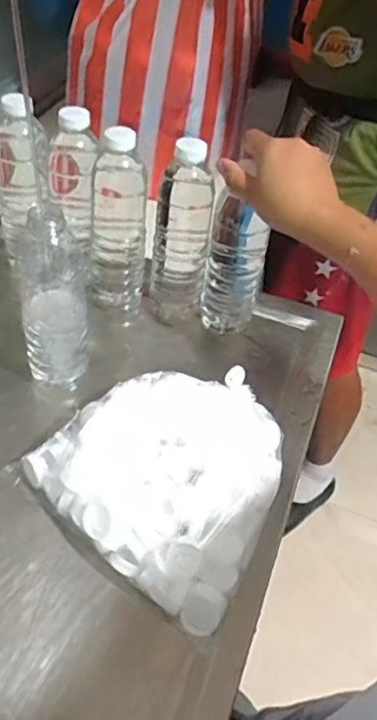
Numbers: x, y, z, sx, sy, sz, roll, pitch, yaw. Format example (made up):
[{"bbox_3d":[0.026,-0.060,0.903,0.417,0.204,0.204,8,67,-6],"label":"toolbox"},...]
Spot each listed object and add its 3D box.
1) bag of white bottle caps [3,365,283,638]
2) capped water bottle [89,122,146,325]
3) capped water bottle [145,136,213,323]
[{"bbox_3d":[-0.020,0.091,0.550,0.216,0.062,0.204,30,52,20],"label":"bag of white bottle caps"},{"bbox_3d":[-0.079,-0.144,0.660,0.062,0.211,0.056,3,47,-3],"label":"capped water bottle"},{"bbox_3d":[-0.010,-0.138,0.657,0.062,0.211,0.064,5,47,-1],"label":"capped water bottle"}]

